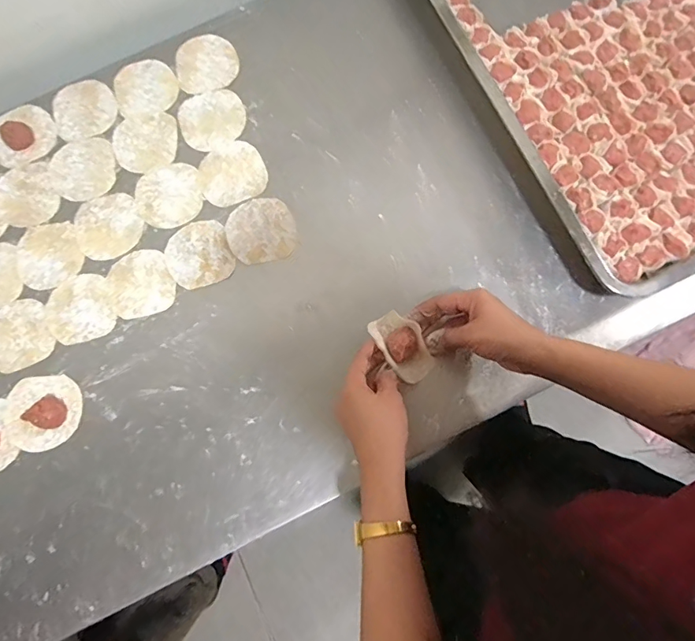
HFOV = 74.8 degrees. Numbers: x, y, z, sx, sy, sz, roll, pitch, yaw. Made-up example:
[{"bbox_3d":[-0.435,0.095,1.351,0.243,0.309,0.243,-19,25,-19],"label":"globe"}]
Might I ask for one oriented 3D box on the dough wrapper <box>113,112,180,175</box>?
[{"bbox_3d":[-0.248,-0.220,0.560,0.081,0.004,0.076,-1,78,3],"label":"dough wrapper"}]

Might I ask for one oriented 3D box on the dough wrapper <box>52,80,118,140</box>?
[{"bbox_3d":[-0.332,-0.266,0.572,0.078,0.005,0.074,-1,78,3],"label":"dough wrapper"}]

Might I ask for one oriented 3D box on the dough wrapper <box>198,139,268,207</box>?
[{"bbox_3d":[-0.140,-0.177,0.549,0.077,0.004,0.074,-23,81,-3],"label":"dough wrapper"}]

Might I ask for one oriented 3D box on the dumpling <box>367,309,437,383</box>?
[{"bbox_3d":[0.058,0.027,0.485,0.044,0.027,0.077,-32,79,-6],"label":"dumpling"}]

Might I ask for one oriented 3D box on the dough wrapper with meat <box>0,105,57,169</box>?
[{"bbox_3d":[-0.404,-0.231,0.563,0.076,0.012,0.070,-23,78,-2],"label":"dough wrapper with meat"}]

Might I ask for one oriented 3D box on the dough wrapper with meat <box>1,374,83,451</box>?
[{"bbox_3d":[-0.334,0.098,0.487,0.084,0.024,0.078,-1,78,3],"label":"dough wrapper with meat"}]

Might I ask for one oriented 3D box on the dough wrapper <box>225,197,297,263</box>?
[{"bbox_3d":[-0.102,-0.107,0.531,0.078,0.007,0.074,-1,78,3],"label":"dough wrapper"}]

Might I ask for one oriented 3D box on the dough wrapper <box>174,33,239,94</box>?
[{"bbox_3d":[-0.180,-0.329,0.578,0.079,0.004,0.079,-1,78,3],"label":"dough wrapper"}]

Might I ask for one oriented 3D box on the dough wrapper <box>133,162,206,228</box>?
[{"bbox_3d":[-0.215,-0.150,0.545,0.078,0.004,0.078,-1,78,3],"label":"dough wrapper"}]

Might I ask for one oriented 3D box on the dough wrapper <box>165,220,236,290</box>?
[{"bbox_3d":[-0.173,-0.077,0.529,0.074,0.004,0.075,-22,78,-2],"label":"dough wrapper"}]

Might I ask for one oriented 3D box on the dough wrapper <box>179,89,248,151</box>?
[{"bbox_3d":[-0.168,-0.250,0.564,0.081,0.004,0.076,-1,78,3],"label":"dough wrapper"}]

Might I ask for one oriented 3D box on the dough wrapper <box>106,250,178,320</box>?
[{"bbox_3d":[-0.238,-0.042,0.524,0.075,0.004,0.076,-1,78,3],"label":"dough wrapper"}]

